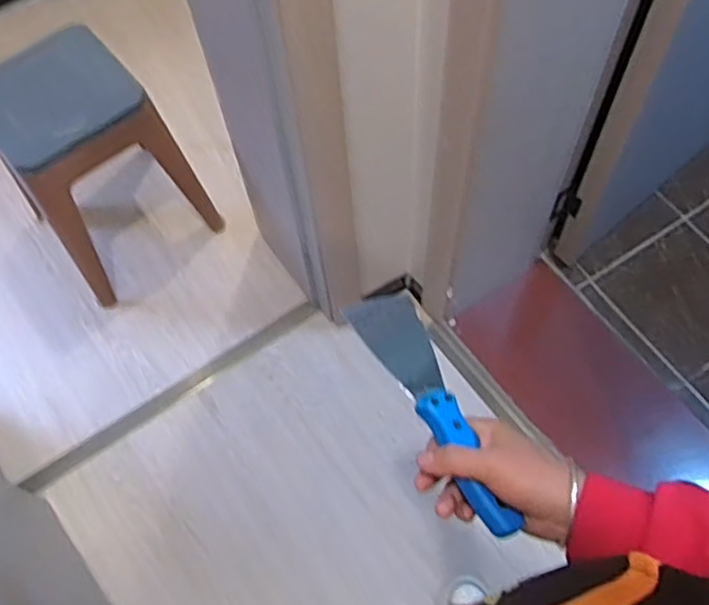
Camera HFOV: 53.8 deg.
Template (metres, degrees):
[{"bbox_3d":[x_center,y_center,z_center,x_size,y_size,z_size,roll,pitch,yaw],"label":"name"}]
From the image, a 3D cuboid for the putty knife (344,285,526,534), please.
[{"bbox_3d":[0.070,0.079,0.554,0.064,0.020,0.215,-14,55,-35],"label":"putty knife"}]

